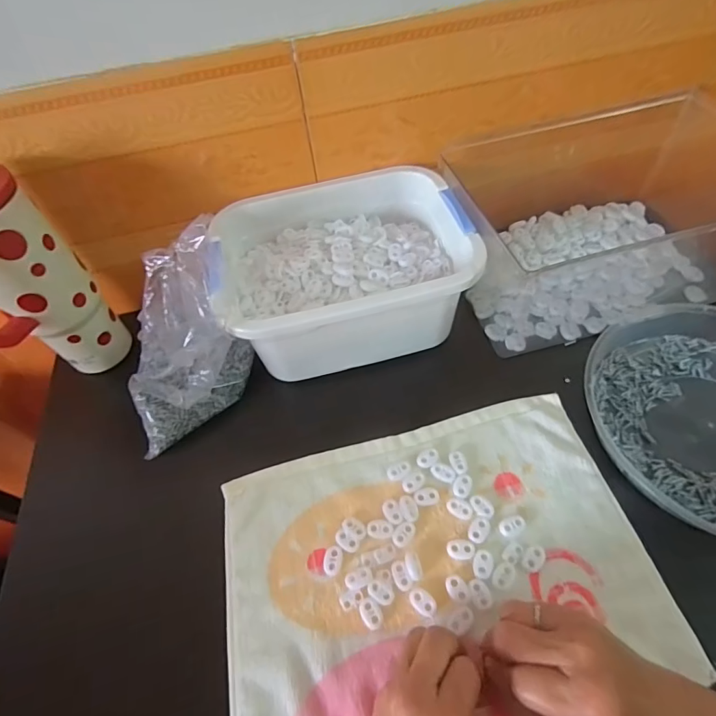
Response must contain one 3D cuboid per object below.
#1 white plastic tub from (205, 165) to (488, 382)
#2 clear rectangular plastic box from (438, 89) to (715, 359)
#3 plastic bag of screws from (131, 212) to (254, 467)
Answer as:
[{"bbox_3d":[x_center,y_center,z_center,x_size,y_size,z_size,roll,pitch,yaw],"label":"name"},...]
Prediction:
[{"bbox_3d":[-0.015,-0.087,0.459,0.245,0.115,0.184,-12,55,-3],"label":"white plastic tub"},{"bbox_3d":[0.256,-0.149,0.474,0.283,0.120,0.203,-16,55,-5],"label":"clear rectangular plastic box"},{"bbox_3d":[-0.174,-0.012,0.409,0.146,0.141,0.106,-28,58,-14],"label":"plastic bag of screws"}]

